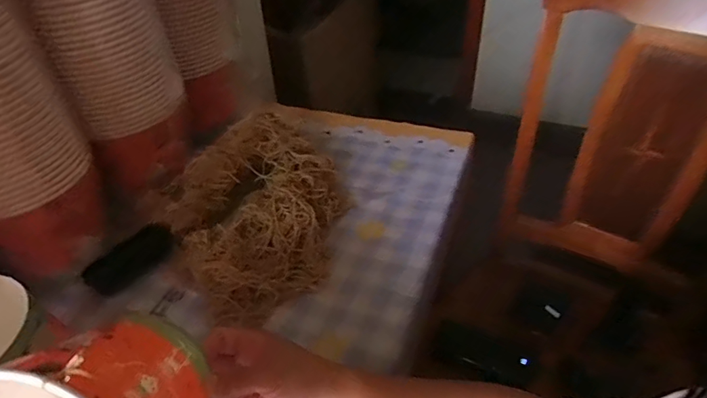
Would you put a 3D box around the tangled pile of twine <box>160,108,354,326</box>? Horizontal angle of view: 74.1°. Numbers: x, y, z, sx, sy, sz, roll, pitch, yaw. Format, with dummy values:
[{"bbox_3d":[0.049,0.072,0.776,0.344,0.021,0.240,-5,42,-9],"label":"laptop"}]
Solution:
[{"bbox_3d":[-0.125,0.003,0.637,0.257,0.081,0.301,-26,46,-24],"label":"tangled pile of twine"}]

